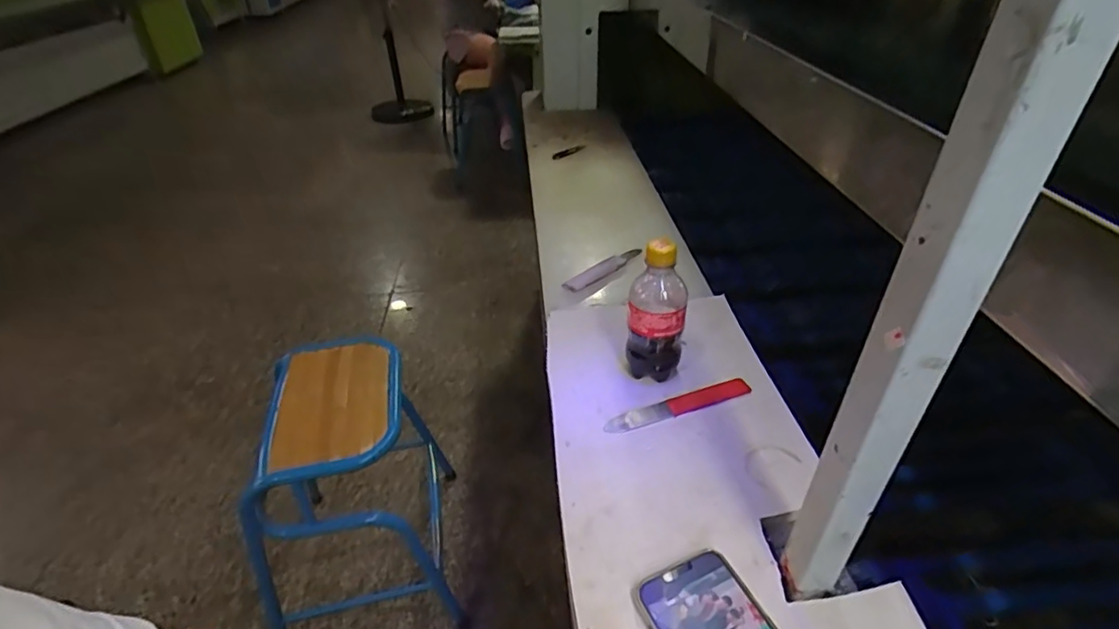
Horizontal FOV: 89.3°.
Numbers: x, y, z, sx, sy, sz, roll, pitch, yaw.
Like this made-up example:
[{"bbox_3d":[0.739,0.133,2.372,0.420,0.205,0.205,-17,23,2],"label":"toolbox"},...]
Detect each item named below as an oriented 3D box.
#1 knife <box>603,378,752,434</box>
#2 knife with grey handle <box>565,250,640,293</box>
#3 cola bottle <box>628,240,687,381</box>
[{"bbox_3d":[0.127,0.097,0.606,0.168,0.005,0.024,-14,38,-14],"label":"knife"},{"bbox_3d":[0.067,-0.071,0.840,0.146,0.014,0.028,-31,45,-32],"label":"knife with grey handle"},{"bbox_3d":[0.103,0.002,0.604,0.060,0.161,0.054,6,37,12],"label":"cola bottle"}]

